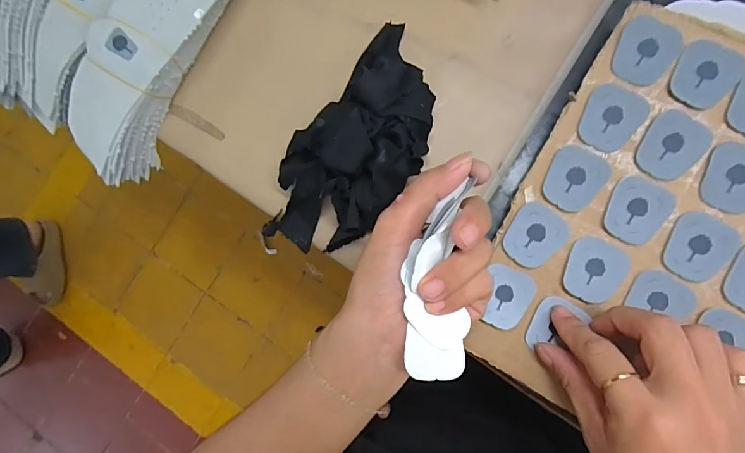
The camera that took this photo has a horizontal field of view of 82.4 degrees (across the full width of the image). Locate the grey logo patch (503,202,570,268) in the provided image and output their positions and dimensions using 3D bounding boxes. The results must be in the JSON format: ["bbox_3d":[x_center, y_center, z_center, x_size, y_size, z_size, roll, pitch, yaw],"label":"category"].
[{"bbox_3d":[0.103,0.006,0.273,0.033,0.004,0.038,38,92,10],"label":"grey logo patch"}]

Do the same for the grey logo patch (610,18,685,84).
[{"bbox_3d":[0.166,-0.106,0.258,0.033,0.004,0.039,17,89,10],"label":"grey logo patch"}]

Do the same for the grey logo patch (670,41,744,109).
[{"bbox_3d":[0.196,-0.089,0.250,0.033,0.006,0.035,33,91,10],"label":"grey logo patch"}]

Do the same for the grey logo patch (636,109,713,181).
[{"bbox_3d":[0.179,-0.048,0.253,0.033,0.004,0.038,32,91,10],"label":"grey logo patch"}]

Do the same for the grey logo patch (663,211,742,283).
[{"bbox_3d":[0.194,0.012,0.251,0.034,0.005,0.039,25,90,10],"label":"grey logo patch"}]

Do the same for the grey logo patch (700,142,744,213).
[{"bbox_3d":[0.212,-0.028,0.246,0.035,0.004,0.037,22,89,10],"label":"grey logo patch"}]

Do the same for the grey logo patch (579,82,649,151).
[{"bbox_3d":[0.146,-0.067,0.262,0.034,0.004,0.038,31,91,10],"label":"grey logo patch"}]

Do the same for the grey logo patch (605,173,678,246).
[{"bbox_3d":[0.160,-0.010,0.257,0.033,0.004,0.038,31,91,10],"label":"grey logo patch"}]

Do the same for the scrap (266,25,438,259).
[{"bbox_3d":[-0.012,-0.057,0.306,0.092,0.048,0.171,39,92,10],"label":"scrap"}]

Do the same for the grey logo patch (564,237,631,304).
[{"bbox_3d":[0.138,0.028,0.264,0.034,0.004,0.038,21,89,10],"label":"grey logo patch"}]

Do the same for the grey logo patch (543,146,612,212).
[{"bbox_3d":[0.126,-0.031,0.267,0.033,0.004,0.039,35,92,10],"label":"grey logo patch"}]

